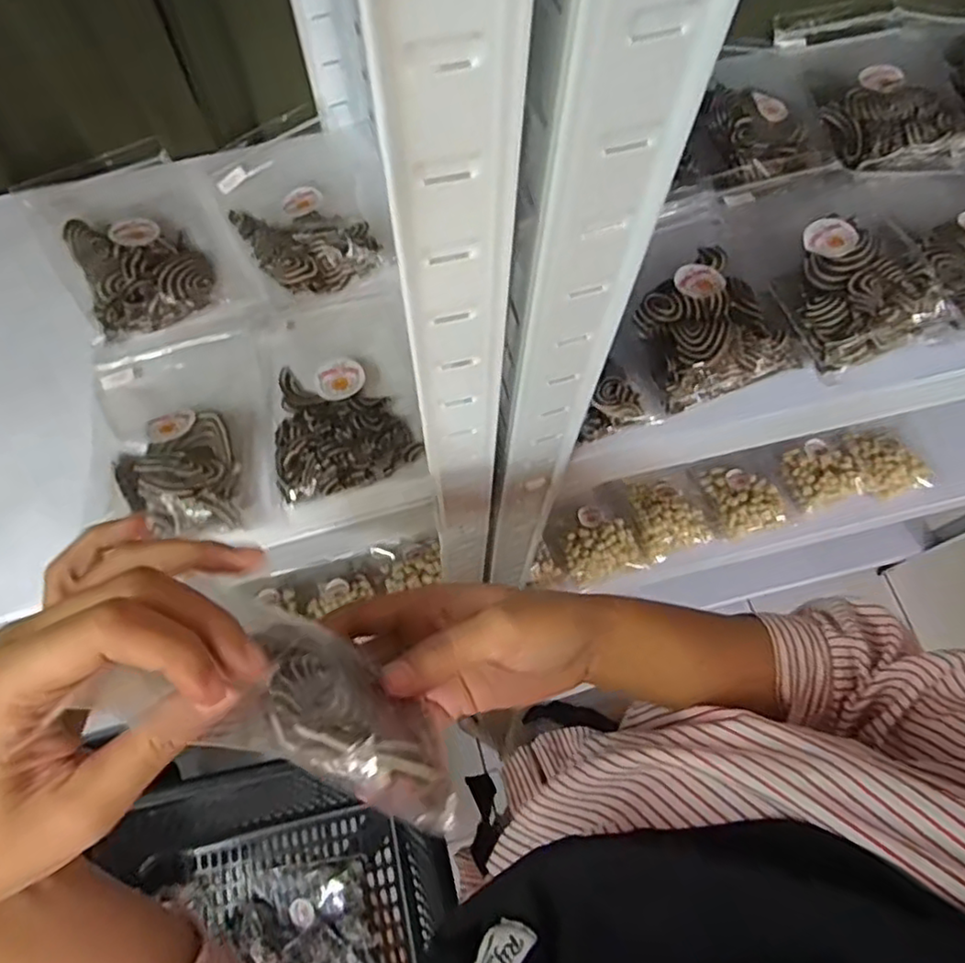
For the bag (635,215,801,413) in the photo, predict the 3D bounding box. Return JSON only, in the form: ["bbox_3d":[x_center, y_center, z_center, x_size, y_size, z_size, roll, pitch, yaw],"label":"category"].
[{"bbox_3d":[0.138,-0.108,0.405,0.093,0.034,0.126,-4,69,-2],"label":"bag"}]

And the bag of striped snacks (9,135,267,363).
[{"bbox_3d":[-0.220,-0.156,0.425,0.108,0.024,0.157,-29,72,-11],"label":"bag of striped snacks"}]

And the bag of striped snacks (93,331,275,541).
[{"bbox_3d":[-0.172,-0.028,0.373,0.092,0.023,0.130,-14,62,-3],"label":"bag of striped snacks"}]

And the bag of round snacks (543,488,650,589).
[{"bbox_3d":[0.132,0.062,0.778,0.103,0.052,0.116,-21,71,-8],"label":"bag of round snacks"}]

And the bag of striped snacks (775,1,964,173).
[{"bbox_3d":[0.290,-0.289,0.477,0.109,0.026,0.150,-9,69,-4],"label":"bag of striped snacks"}]

